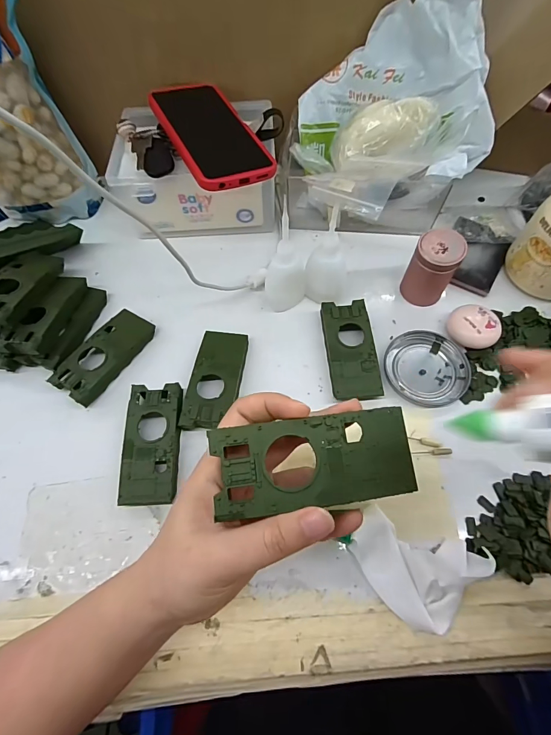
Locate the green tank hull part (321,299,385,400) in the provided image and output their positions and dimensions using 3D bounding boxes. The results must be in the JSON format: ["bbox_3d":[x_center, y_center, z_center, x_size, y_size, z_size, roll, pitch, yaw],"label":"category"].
[{"bbox_3d":[0.075,-0.018,0.358,0.046,0.019,0.103,-5,64,0],"label":"green tank hull part"}]

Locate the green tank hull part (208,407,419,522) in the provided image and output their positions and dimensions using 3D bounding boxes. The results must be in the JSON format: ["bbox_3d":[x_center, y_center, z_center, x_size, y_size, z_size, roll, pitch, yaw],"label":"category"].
[{"bbox_3d":[0.022,0.048,0.185,0.101,0.011,0.042,-6,64,-7],"label":"green tank hull part"}]

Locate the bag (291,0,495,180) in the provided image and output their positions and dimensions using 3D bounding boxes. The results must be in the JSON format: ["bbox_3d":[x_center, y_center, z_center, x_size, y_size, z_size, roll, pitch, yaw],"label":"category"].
[{"bbox_3d":[0.124,-0.288,0.369,0.196,0.107,0.168,-4,62,0],"label":"bag"}]

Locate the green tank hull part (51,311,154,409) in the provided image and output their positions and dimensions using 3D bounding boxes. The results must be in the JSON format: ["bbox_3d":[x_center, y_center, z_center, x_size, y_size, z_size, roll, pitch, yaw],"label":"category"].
[{"bbox_3d":[-0.171,-0.014,0.363,0.048,0.019,0.104,26,68,14],"label":"green tank hull part"}]

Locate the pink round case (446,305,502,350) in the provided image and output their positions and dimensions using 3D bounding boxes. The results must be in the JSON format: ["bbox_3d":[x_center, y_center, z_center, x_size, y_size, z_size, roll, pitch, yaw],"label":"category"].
[{"bbox_3d":[0.199,-0.041,0.361,0.044,0.020,0.048,-1,64,2],"label":"pink round case"}]

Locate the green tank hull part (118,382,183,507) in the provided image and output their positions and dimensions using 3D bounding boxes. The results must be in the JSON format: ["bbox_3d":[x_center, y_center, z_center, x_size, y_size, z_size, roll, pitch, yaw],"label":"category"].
[{"bbox_3d":[-0.108,0.066,0.321,0.049,0.018,0.104,-3,64,1],"label":"green tank hull part"}]

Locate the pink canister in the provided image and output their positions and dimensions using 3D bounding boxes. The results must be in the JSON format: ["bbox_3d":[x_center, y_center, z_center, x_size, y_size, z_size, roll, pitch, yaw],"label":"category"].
[{"bbox_3d":[0.160,-0.101,0.367,0.044,0.065,0.038,25,68,14],"label":"pink canister"}]

